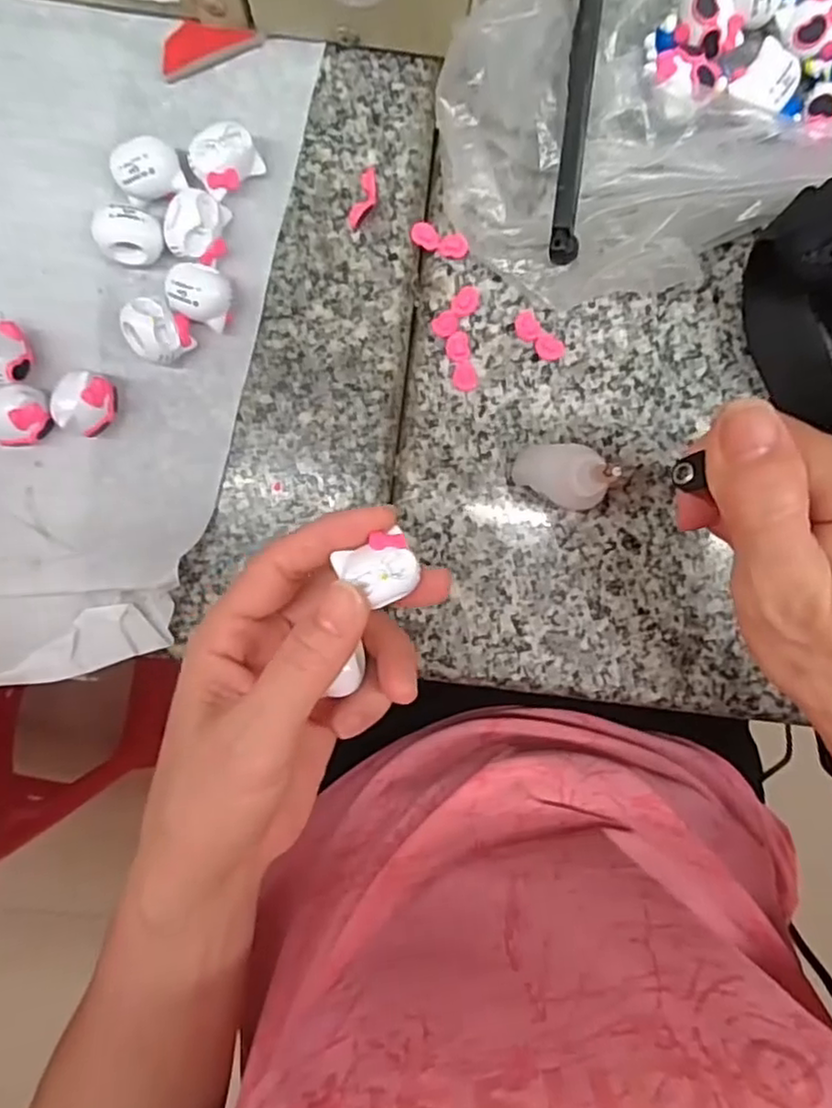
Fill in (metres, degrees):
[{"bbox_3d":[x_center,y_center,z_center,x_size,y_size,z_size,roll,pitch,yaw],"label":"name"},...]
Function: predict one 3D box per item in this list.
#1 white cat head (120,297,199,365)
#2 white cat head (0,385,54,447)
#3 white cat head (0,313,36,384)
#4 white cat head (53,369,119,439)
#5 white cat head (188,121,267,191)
[{"bbox_3d":[-0.104,-0.089,0.273,0.022,0.022,0.024,0,97,-2],"label":"white cat head"},{"bbox_3d":[-0.160,-0.056,0.272,0.024,0.017,0.023,0,97,-2],"label":"white cat head"},{"bbox_3d":[-0.163,-0.080,0.266,0.018,0.022,0.026,16,96,-4],"label":"white cat head"},{"bbox_3d":[-0.134,-0.061,0.274,0.020,0.019,0.025,5,96,-3],"label":"white cat head"},{"bbox_3d":[-0.075,-0.155,0.268,0.026,0.021,0.019,-33,97,2],"label":"white cat head"}]

